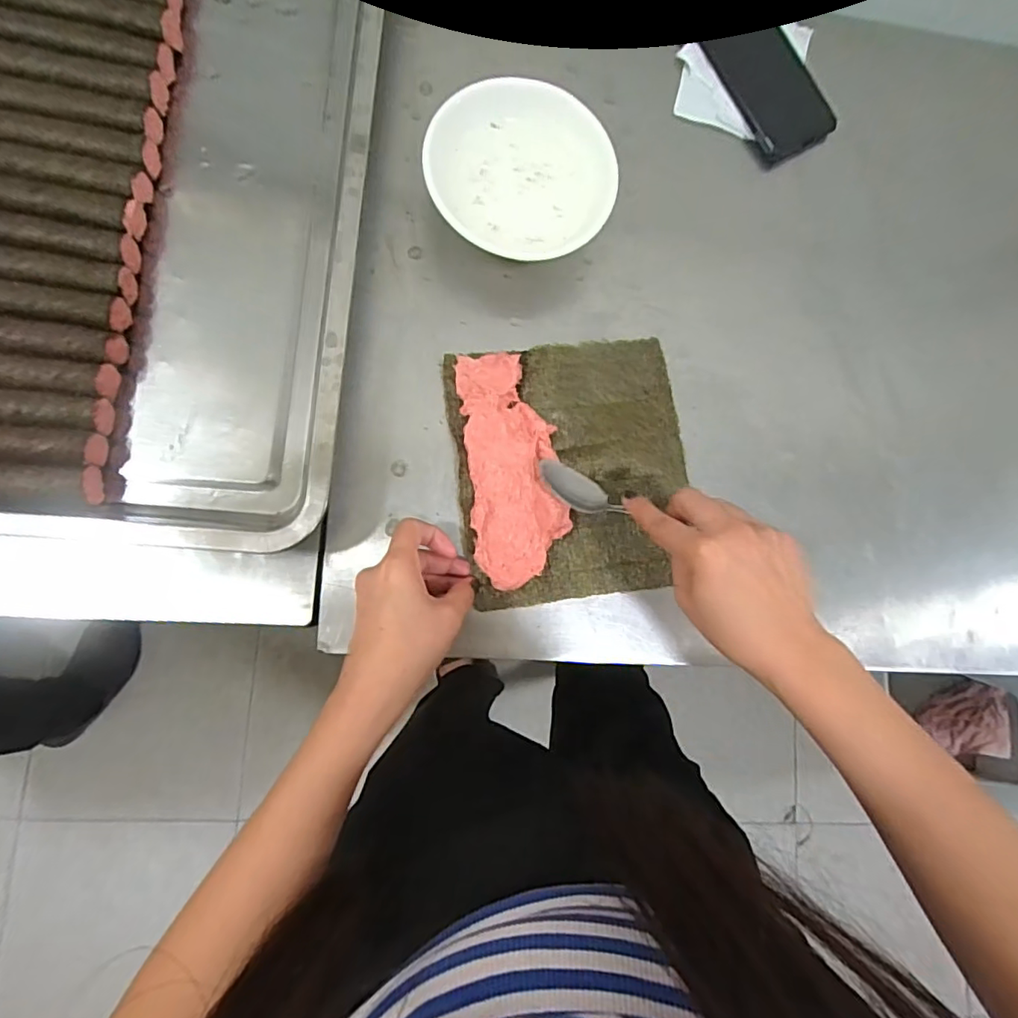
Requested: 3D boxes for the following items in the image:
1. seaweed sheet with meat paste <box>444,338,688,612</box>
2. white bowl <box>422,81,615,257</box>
[{"bbox_3d":[0.051,-0.032,0.429,0.179,0.028,0.198,-7,85,-7],"label":"seaweed sheet with meat paste"},{"bbox_3d":[0.007,-0.266,0.440,0.141,0.048,0.138,1,84,-6],"label":"white bowl"}]

